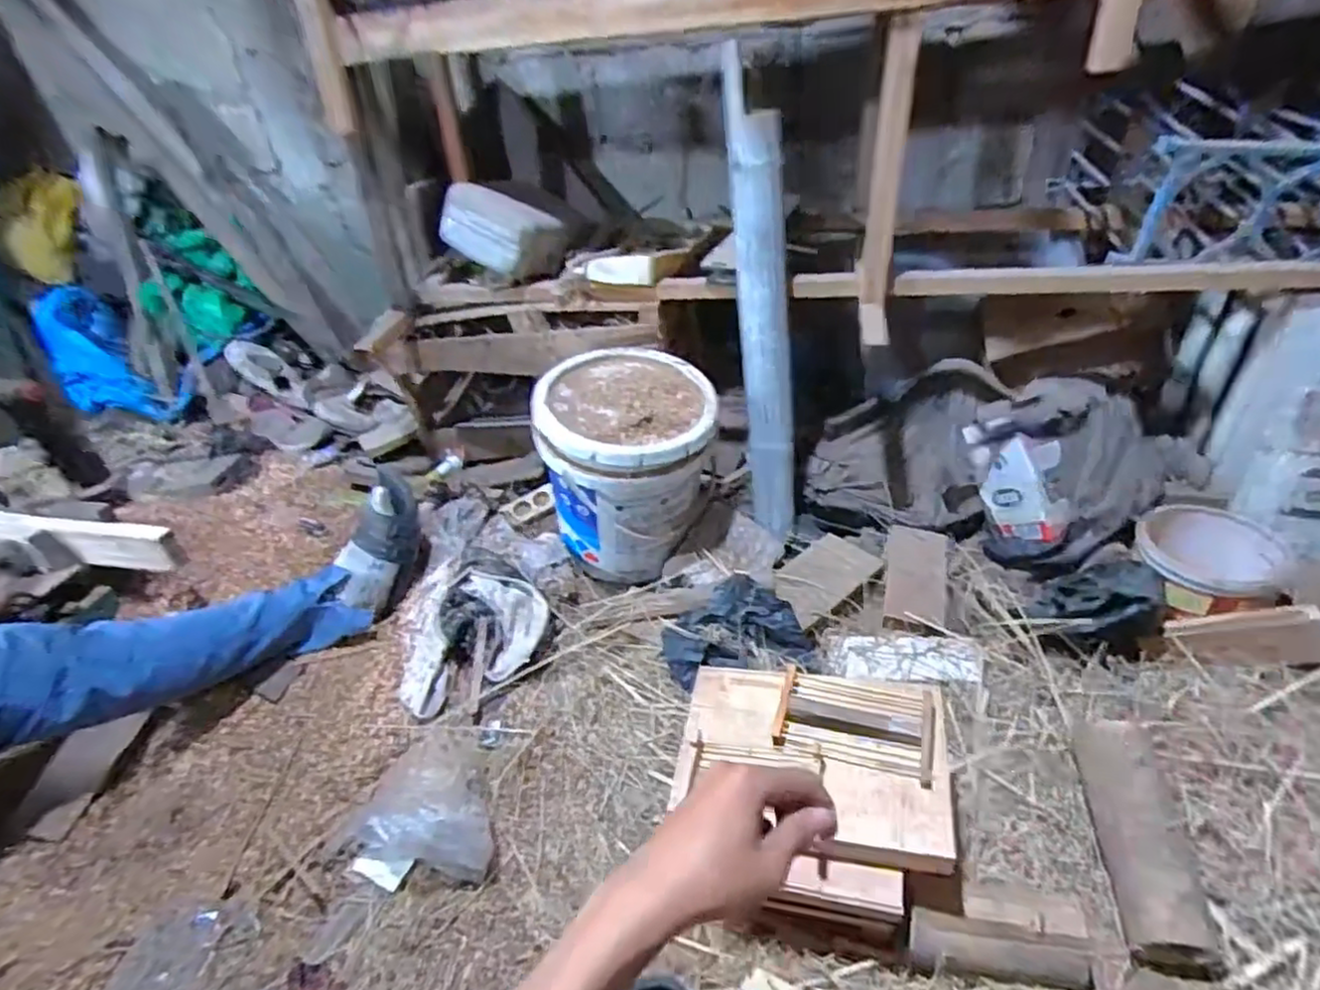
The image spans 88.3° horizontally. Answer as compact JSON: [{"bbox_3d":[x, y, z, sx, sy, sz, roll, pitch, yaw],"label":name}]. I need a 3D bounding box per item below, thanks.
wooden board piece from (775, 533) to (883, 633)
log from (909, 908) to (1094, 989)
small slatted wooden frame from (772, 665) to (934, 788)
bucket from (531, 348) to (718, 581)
[{"bbox_3d":[0.280,0.142,1.187,0.179,0.014,0.124,-34,47,-18],"label":"wooden board piece"},{"bbox_3d":[0.362,0.487,0.724,0.180,0.052,0.044,2,36,12],"label":"log"},{"bbox_3d":[0.224,0.257,0.782,0.170,0.031,0.100,9,38,21],"label":"small slatted wooden frame"},{"bbox_3d":[-0.051,-0.043,1.247,0.298,0.354,0.299,-10,35,-4],"label":"bucket"}]

